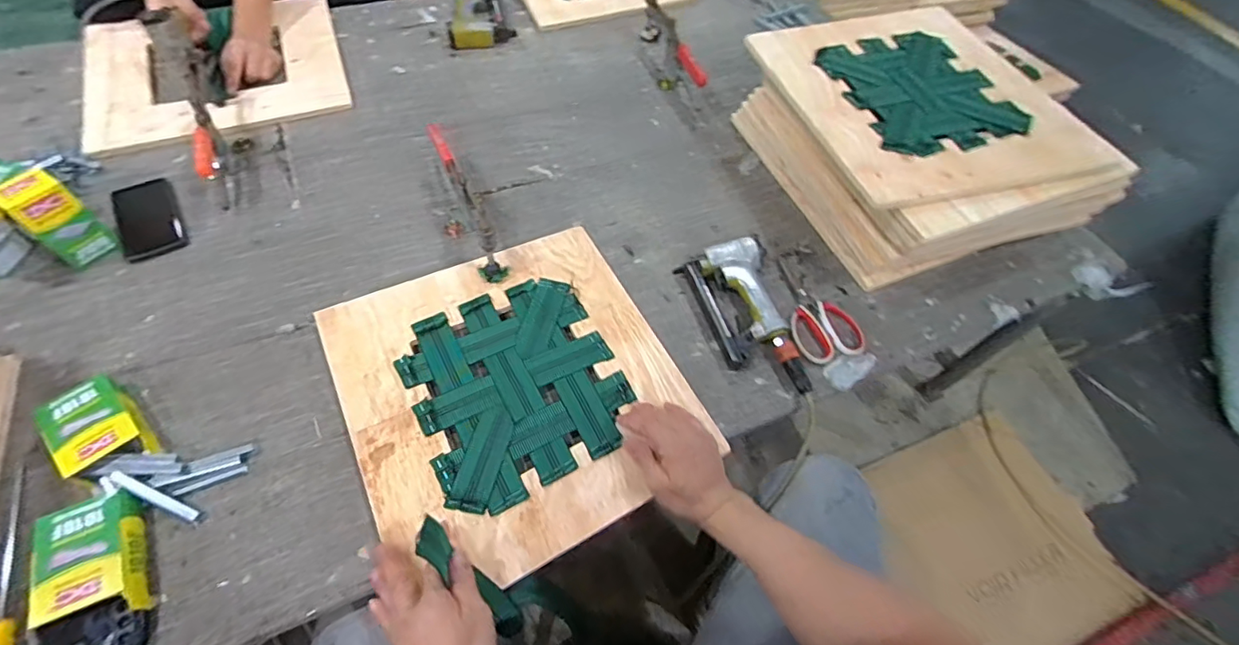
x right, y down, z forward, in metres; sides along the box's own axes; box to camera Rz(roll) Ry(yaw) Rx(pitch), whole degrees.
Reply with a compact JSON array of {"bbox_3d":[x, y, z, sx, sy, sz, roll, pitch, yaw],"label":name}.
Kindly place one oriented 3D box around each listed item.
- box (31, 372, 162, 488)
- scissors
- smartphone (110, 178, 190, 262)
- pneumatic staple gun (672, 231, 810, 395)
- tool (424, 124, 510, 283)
[{"bbox_3d":[-0.608,0.126,0.609,0.077,0.038,0.126,-38,67,-24],"label":"box"},{"bbox_3d":[0.290,-0.024,0.791,0.105,0.012,0.187,-16,60,-14],"label":"scissors"},{"bbox_3d":[-0.728,-0.164,0.808,0.084,0.009,0.168,-27,63,-20],"label":"smartphone"},{"bbox_3d":[0.196,-0.011,0.756,0.132,0.042,0.252,-19,60,-15],"label":"pneumatic staple gun"},{"bbox_3d":[-0.235,-0.193,0.803,0.055,0.106,0.282,-19,60,-15],"label":"tool"}]

